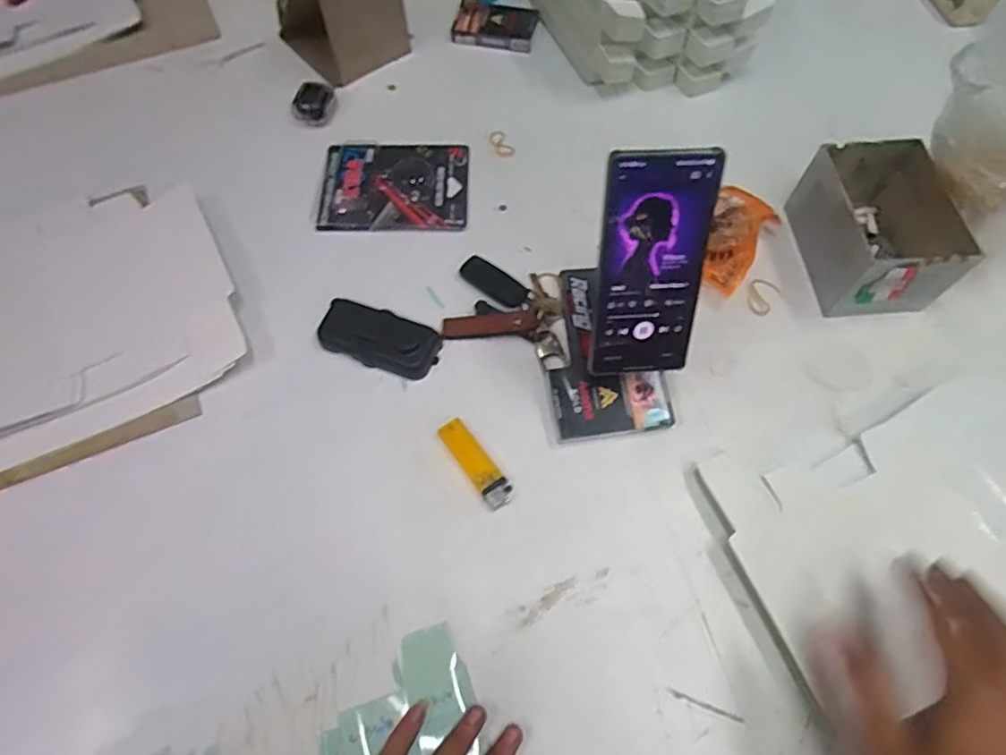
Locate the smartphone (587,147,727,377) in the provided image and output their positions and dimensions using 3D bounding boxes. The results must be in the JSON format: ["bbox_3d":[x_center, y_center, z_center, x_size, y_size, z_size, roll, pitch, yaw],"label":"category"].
[{"bbox_3d":[0.103,-0.074,0.411,0.077,0.163,0.005,-4,33,-6],"label":"smartphone"}]

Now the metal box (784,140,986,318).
[{"bbox_3d":[0.342,-0.139,0.542,0.108,0.075,0.148,-5,64,-2],"label":"metal box"}]

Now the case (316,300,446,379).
[{"bbox_3d":[-0.110,-0.035,0.521,0.103,0.019,0.048,18,65,9],"label":"case"}]

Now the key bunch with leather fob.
[{"bbox_3d":[0.009,-0.065,0.537,0.112,0.014,0.092,11,64,6],"label":"key bunch with leather fob"}]

